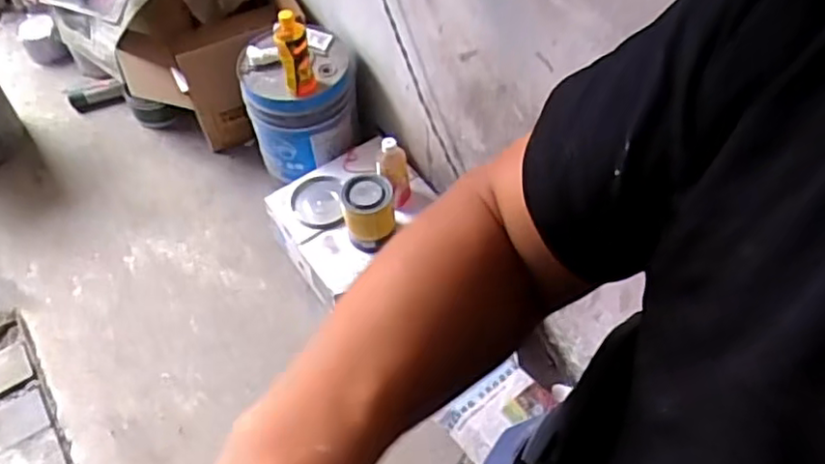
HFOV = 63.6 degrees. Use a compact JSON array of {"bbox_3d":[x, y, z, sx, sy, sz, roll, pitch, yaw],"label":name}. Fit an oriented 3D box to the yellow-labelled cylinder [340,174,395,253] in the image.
[{"bbox_3d":[-0.092,-0.042,1.396,0.105,0.120,0.104,-10,54,-8],"label":"yellow-labelled cylinder"}]

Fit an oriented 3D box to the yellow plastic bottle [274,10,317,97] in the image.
[{"bbox_3d":[-0.251,-0.376,1.412,0.066,0.182,0.054,-12,54,-9],"label":"yellow plastic bottle"}]

